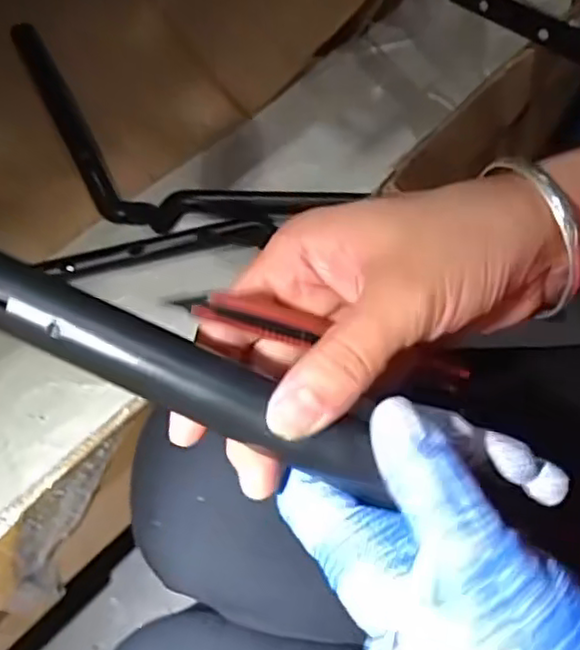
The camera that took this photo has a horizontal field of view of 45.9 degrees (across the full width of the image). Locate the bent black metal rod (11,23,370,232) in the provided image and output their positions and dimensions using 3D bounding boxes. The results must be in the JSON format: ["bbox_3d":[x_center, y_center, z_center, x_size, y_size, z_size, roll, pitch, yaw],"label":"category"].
[{"bbox_3d":[-0.143,-0.168,0.705,0.389,0.031,0.143,27,68,1],"label":"bent black metal rod"}]

